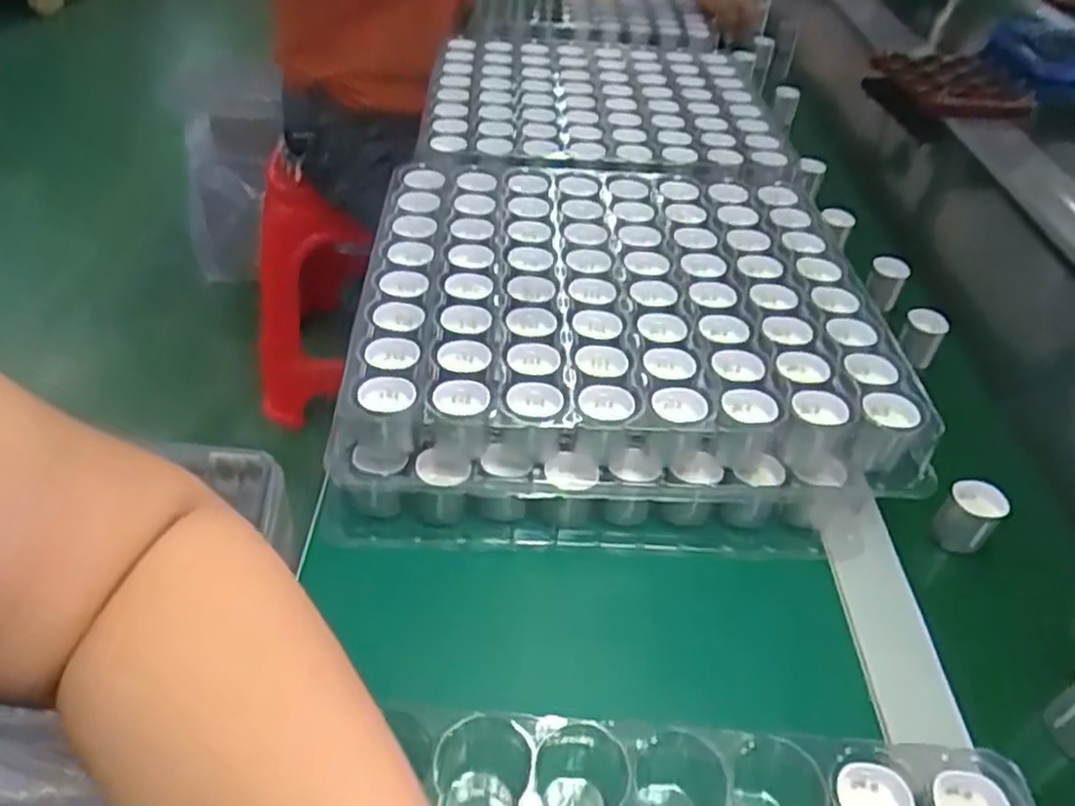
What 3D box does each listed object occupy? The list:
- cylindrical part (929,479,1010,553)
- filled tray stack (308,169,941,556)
[{"bbox_3d":[0.261,0.067,0.470,0.030,0.043,0.028,2,43,-2],"label":"cylindrical part"},{"bbox_3d":[0.053,-0.047,0.536,0.322,0.086,0.306,2,43,-2],"label":"filled tray stack"}]

